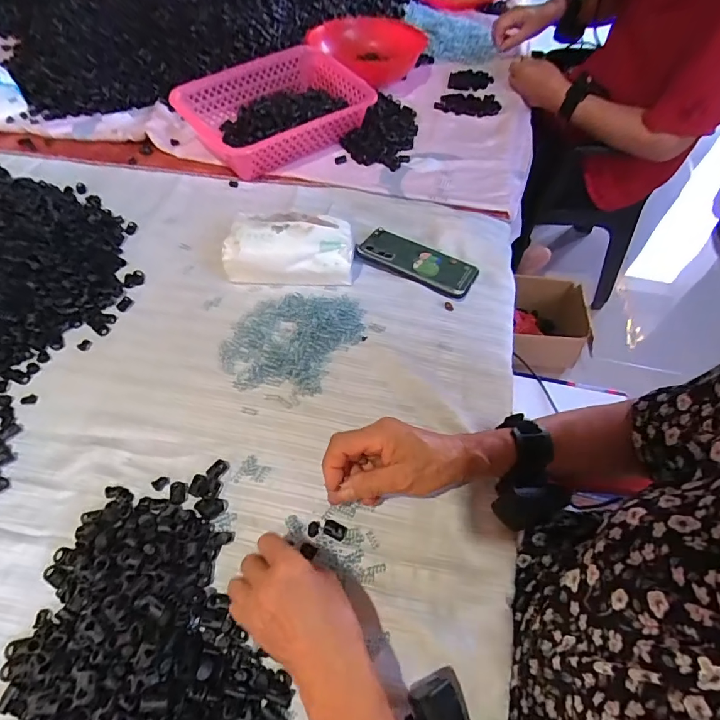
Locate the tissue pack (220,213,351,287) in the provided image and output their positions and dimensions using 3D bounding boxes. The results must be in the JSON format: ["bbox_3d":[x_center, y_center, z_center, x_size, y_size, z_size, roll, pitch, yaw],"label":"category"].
[{"bbox_3d":[-0.092,-0.150,0.586,0.166,0.072,0.076,1,56,0],"label":"tissue pack"}]

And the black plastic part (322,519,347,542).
[{"bbox_3d":[-0.024,0.157,0.405,0.021,0.004,0.016,18,57,11],"label":"black plastic part"}]

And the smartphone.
[{"bbox_3d":[0.081,-0.137,0.611,0.158,0.013,0.078,27,54,12],"label":"smartphone"}]

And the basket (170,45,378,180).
[{"bbox_3d":[-0.143,-0.447,0.792,0.318,0.099,0.190,-37,64,-23],"label":"basket"}]

